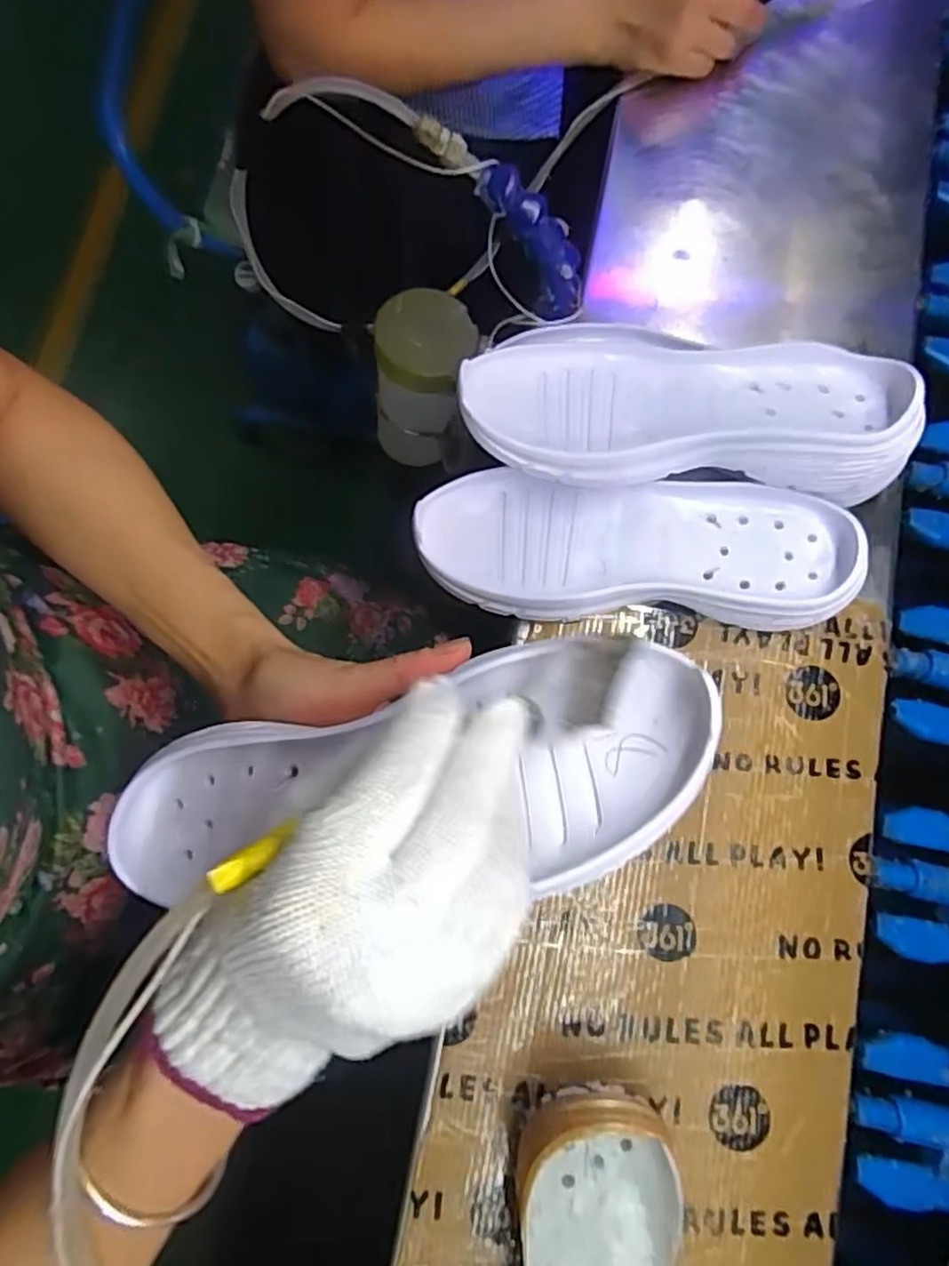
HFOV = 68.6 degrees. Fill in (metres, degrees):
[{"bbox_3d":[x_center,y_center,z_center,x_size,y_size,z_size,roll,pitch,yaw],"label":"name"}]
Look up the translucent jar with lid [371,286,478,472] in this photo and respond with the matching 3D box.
[{"bbox_3d":[-0.037,-0.192,0.538,0.066,0.112,0.074,12,77,1],"label":"translucent jar with lid"}]

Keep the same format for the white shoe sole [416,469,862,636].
[{"bbox_3d":[0.097,-0.049,0.427,0.253,0.043,0.089,6,77,0],"label":"white shoe sole"}]

